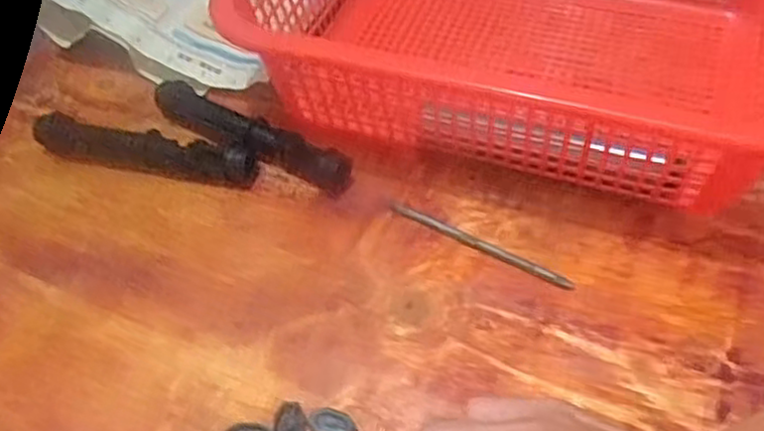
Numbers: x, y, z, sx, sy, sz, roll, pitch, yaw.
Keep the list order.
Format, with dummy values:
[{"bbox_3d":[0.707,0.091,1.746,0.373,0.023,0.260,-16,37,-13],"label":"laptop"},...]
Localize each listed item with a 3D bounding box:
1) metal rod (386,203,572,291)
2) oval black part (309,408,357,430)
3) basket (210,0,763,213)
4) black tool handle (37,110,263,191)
[{"bbox_3d":[0.053,0.015,0.394,0.111,0.004,0.010,24,57,22],"label":"metal rod"},{"bbox_3d":[-0.023,0.098,0.329,0.022,0.005,0.015,14,53,15],"label":"oval black part"},{"bbox_3d":[0.090,-0.126,0.450,0.334,0.096,0.247,15,54,17],"label":"basket"},{"bbox_3d":[-0.148,-0.041,0.440,0.145,0.028,0.020,9,52,12],"label":"black tool handle"}]

